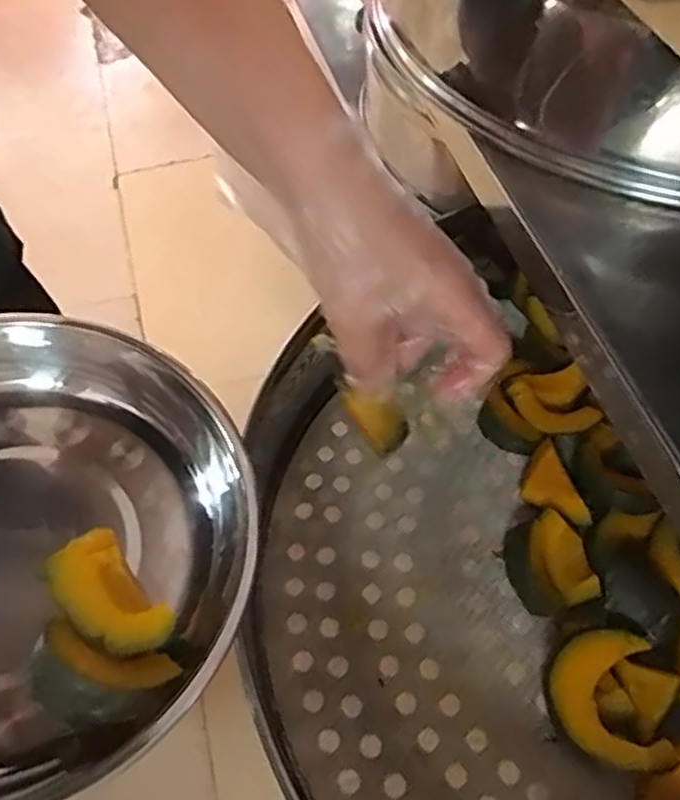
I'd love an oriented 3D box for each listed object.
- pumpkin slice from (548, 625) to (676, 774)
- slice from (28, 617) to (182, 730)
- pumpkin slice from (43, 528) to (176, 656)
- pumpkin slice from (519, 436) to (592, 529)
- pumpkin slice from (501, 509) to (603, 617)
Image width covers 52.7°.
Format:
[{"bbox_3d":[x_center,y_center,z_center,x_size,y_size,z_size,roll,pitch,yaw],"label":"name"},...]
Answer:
[{"bbox_3d":[0.146,0.167,0.383,0.054,0.032,0.071,-3,55,0],"label":"pumpkin slice"},{"bbox_3d":[-0.104,0.118,0.290,0.057,0.017,0.035,11,57,9],"label":"slice"},{"bbox_3d":[-0.102,0.087,0.300,0.034,0.015,0.062,-36,62,-21],"label":"pumpkin slice"},{"bbox_3d":[0.138,0.060,0.462,0.033,0.025,0.064,-14,56,-8],"label":"pumpkin slice"},{"bbox_3d":[0.132,0.103,0.434,0.047,0.026,0.058,-6,55,-2],"label":"pumpkin slice"}]

